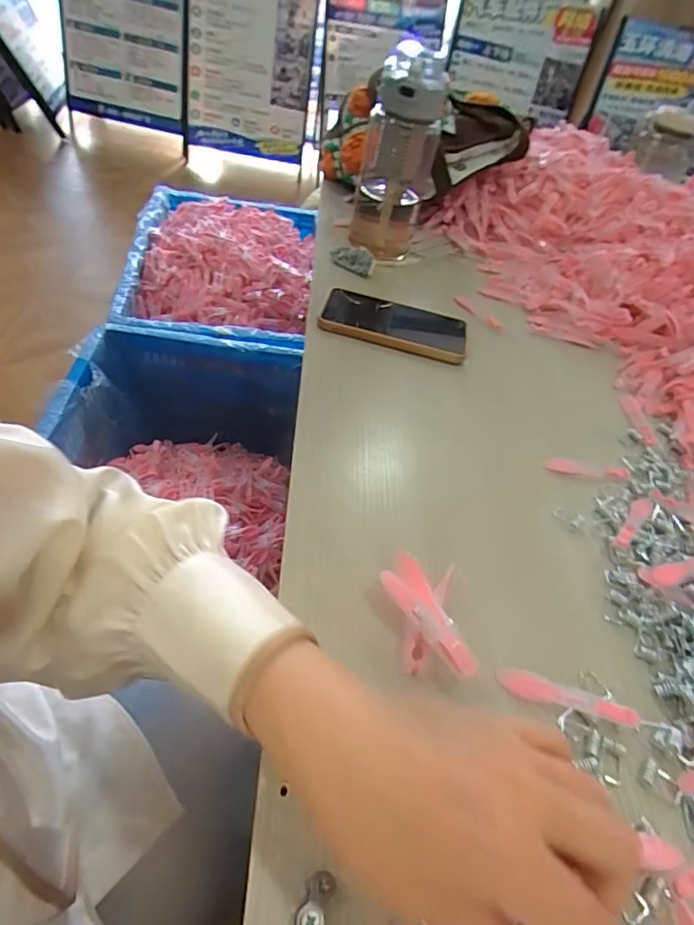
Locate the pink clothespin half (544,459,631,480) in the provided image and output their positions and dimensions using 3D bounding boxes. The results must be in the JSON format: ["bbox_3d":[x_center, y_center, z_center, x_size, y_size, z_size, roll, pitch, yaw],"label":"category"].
[{"bbox_3d":[0.214,0.005,0.453,0.080,0.005,0.015,8,48,-6],"label":"pink clothespin half"}]

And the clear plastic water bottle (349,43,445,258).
[{"bbox_3d":[0.060,-0.346,0.602,0.088,0.200,0.095,5,48,-9],"label":"clear plastic water bottle"}]

